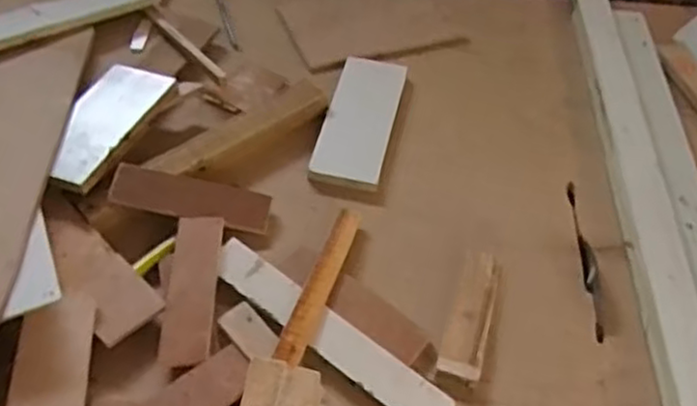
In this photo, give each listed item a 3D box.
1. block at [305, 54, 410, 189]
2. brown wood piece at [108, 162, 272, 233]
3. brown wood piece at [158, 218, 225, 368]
[{"bbox_3d":[0.016,-0.119,1.024,0.095,0.023,0.260,11,49,6],"label":"block"},{"bbox_3d":[-0.196,-0.004,0.891,0.194,0.006,0.053,14,77,-6],"label":"brown wood piece"},{"bbox_3d":[-0.179,0.095,0.820,0.054,0.011,0.195,1,49,-3],"label":"brown wood piece"}]

